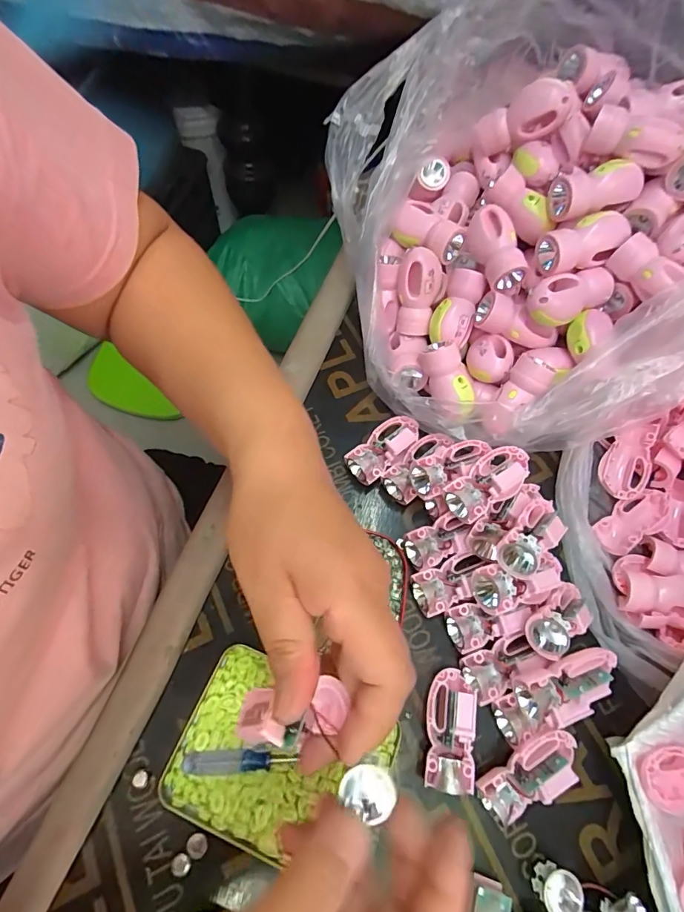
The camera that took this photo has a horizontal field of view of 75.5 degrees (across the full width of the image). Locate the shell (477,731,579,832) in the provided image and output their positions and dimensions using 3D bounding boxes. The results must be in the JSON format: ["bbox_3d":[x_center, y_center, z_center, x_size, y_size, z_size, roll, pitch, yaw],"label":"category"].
[{"bbox_3d":[0.118,0.199,0.275,0.067,0.022,0.033,-28,70,-13],"label":"shell"}]

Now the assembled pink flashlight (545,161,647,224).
[{"bbox_3d":[0.190,-0.200,0.332,0.064,0.026,0.030,-17,68,-9],"label":"assembled pink flashlight"}]

